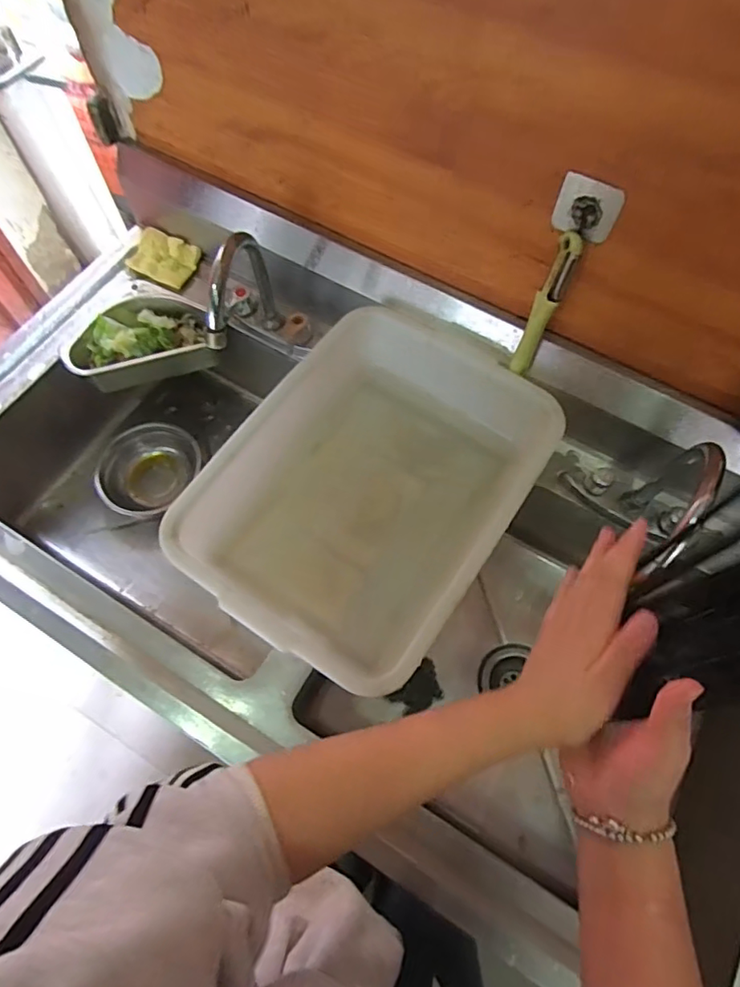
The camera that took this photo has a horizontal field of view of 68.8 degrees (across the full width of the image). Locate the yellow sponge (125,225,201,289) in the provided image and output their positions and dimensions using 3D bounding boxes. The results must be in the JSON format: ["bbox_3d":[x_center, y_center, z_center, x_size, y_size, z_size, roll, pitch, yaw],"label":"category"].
[{"bbox_3d":[-0.314,-0.359,0.823,0.094,0.010,0.074,26,86,-1],"label":"yellow sponge"}]

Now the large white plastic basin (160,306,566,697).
[{"bbox_3d":[0.001,-0.005,0.641,0.299,0.119,0.401,31,69,11],"label":"large white plastic basin"}]

